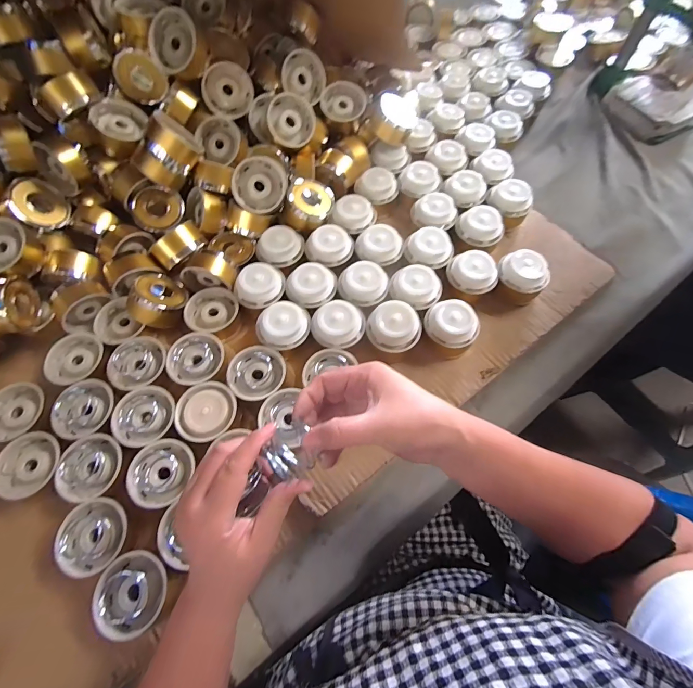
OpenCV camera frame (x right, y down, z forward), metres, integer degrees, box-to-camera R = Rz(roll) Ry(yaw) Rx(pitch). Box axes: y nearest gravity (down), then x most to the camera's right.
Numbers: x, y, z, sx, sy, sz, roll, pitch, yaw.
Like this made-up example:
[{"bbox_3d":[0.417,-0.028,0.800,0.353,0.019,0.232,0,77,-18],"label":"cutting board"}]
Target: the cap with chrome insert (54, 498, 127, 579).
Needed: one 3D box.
[{"bbox_3d":[-0.250,0.190,0.369,0.060,0.029,0.066,-15,65,-6],"label":"cap with chrome insert"}]

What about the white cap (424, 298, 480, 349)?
[{"bbox_3d":[0.129,-0.025,0.454,0.064,0.023,0.051,33,69,16],"label":"white cap"}]

